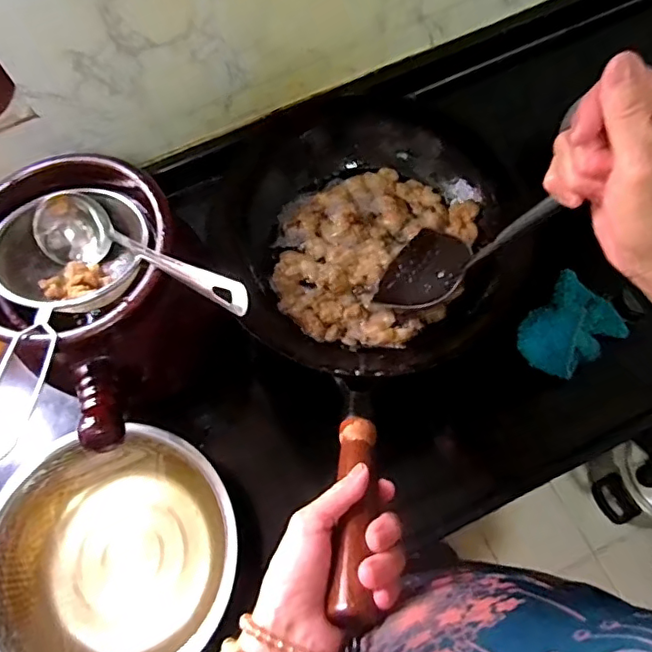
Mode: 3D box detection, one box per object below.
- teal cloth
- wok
[{"bbox_3d":[0.273,0.002,0.620,0.094,0.046,0.118,39,74,17],"label":"teal cloth"},{"bbox_3d":[0.038,0.007,0.528,0.241,0.160,0.456,1,68,4],"label":"wok"}]

